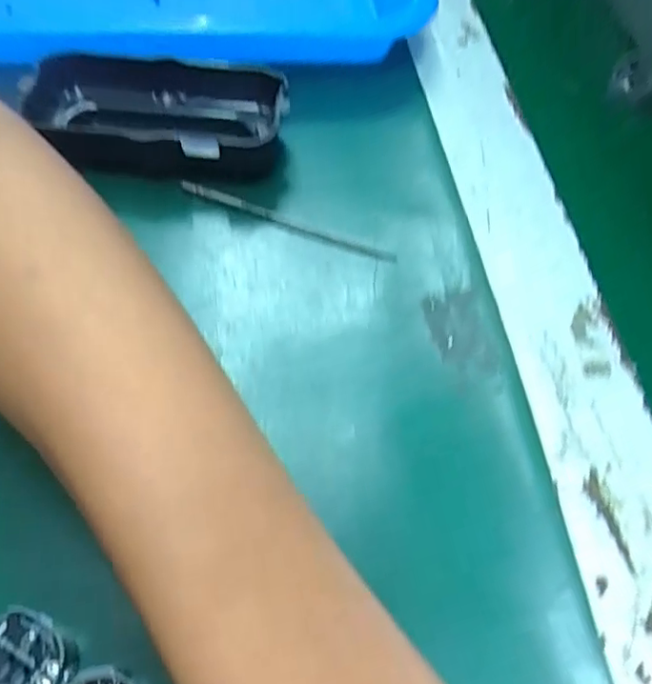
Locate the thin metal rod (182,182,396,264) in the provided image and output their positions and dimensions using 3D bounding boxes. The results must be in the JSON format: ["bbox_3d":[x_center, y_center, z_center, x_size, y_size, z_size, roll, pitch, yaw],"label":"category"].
[{"bbox_3d":[-0.017,-0.052,0.253,0.097,0.005,0.005,22,59,9],"label":"thin metal rod"}]

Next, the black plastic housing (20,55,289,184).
[{"bbox_3d":[-0.077,-0.100,0.264,0.115,0.024,0.056,5,58,-2],"label":"black plastic housing"}]

